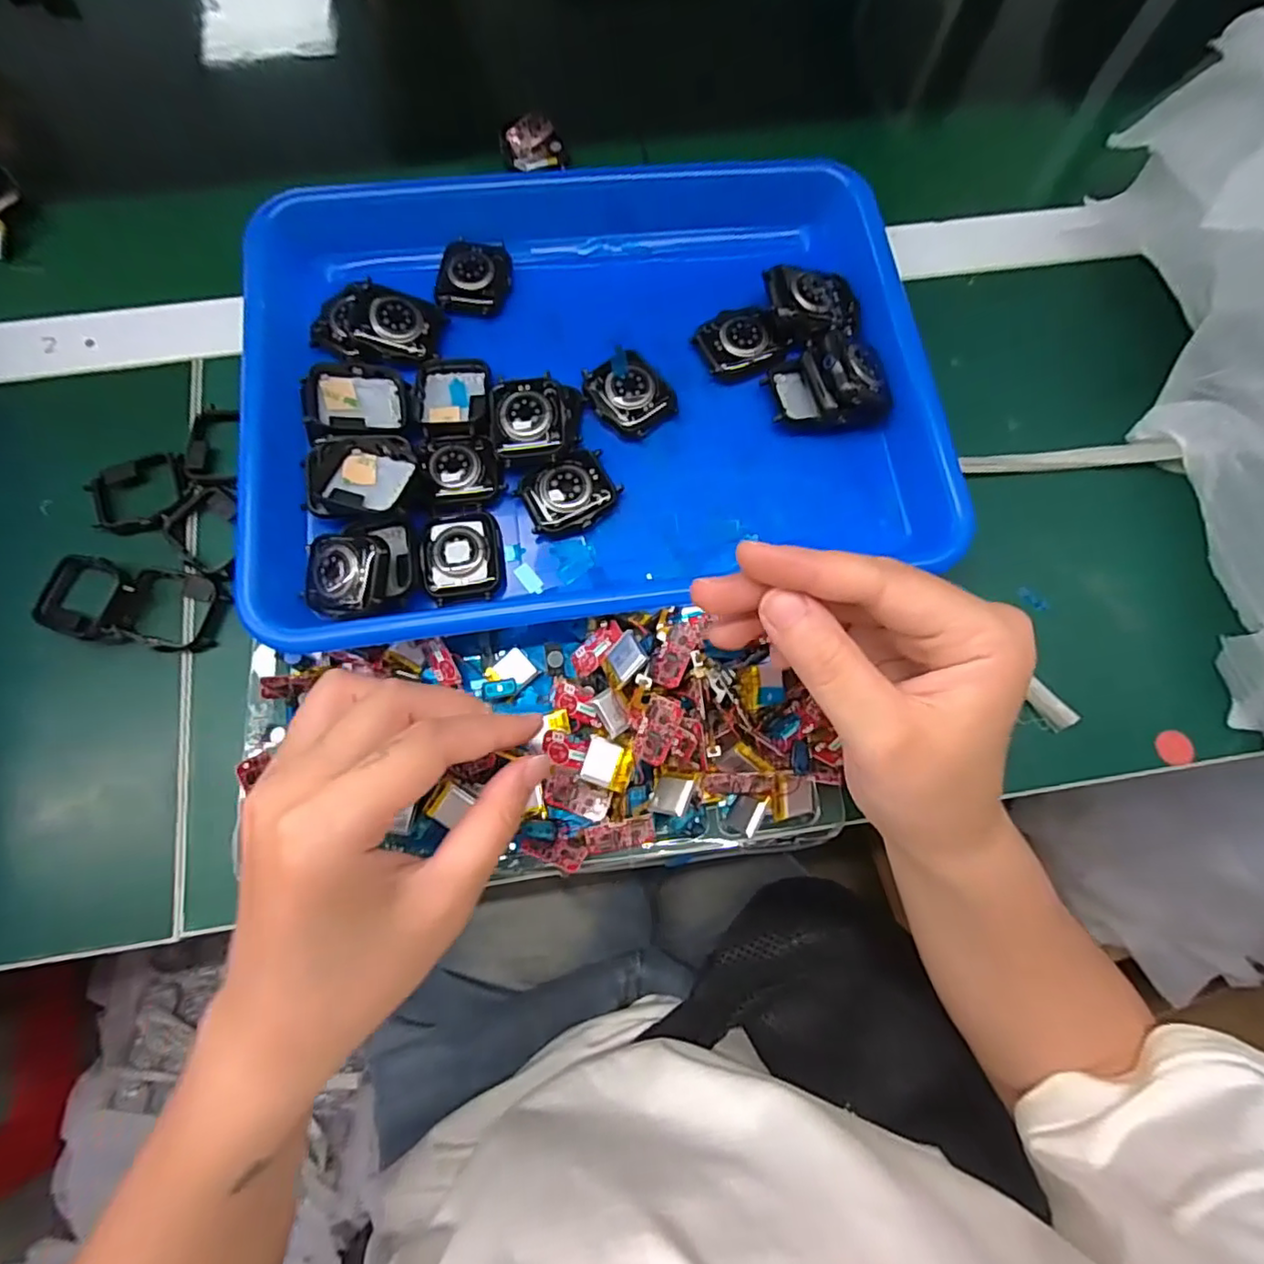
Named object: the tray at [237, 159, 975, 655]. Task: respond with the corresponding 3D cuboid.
[{"bbox_3d":[-0.021,-0.131,0.309,0.319,0.036,0.250,-8,74,-3],"label":"tray"}]

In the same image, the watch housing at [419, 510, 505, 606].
[{"bbox_3d":[-0.079,-0.035,0.286,0.035,0.014,0.042,-4,74,-2],"label":"watch housing"}]

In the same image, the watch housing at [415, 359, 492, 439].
[{"bbox_3d":[-0.088,-0.115,0.305,0.036,0.008,0.046,-5,74,-2],"label":"watch housing"}]

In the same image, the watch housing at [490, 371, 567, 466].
[{"bbox_3d":[-0.050,-0.105,0.294,0.035,0.009,0.047,-6,74,-2],"label":"watch housing"}]

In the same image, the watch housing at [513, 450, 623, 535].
[{"bbox_3d":[-0.030,-0.067,0.294,0.045,0.008,0.035,-27,76,-8],"label":"watch housing"}]

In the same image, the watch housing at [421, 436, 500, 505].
[{"bbox_3d":[-0.082,-0.078,0.293,0.032,0.013,0.035,-12,74,-4],"label":"watch housing"}]

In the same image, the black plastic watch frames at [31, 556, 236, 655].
[{"bbox_3d":[-0.242,-0.014,0.295,0.084,0.015,0.039,8,74,2],"label":"black plastic watch frames"}]

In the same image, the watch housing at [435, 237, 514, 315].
[{"bbox_3d":[-0.084,-0.189,0.327,0.036,0.011,0.043,7,74,1],"label":"watch housing"}]

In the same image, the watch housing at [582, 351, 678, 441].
[{"bbox_3d":[-0.002,-0.120,0.310,0.036,0.011,0.040,-37,78,-10],"label":"watch housing"}]

